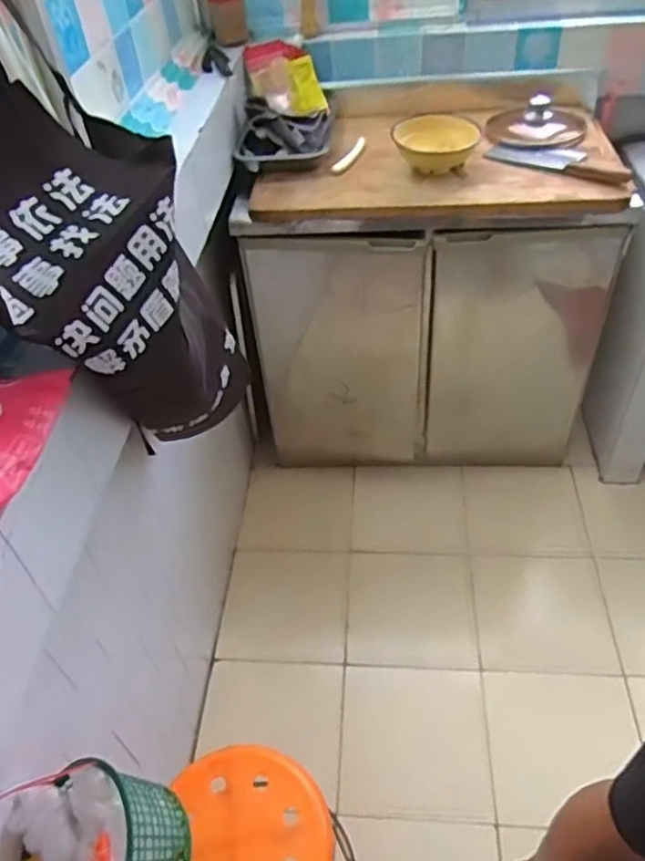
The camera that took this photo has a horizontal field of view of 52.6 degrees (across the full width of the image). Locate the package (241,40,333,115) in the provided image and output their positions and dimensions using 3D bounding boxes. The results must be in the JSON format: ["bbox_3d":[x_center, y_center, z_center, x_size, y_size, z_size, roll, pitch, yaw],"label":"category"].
[{"bbox_3d":[-0.085,-0.801,1.488,0.155,0.049,0.200,-15,81,-8],"label":"package"}]

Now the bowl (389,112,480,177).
[{"bbox_3d":[0.233,-0.588,1.343,0.168,0.079,0.156,-3,45,3],"label":"bowl"}]

